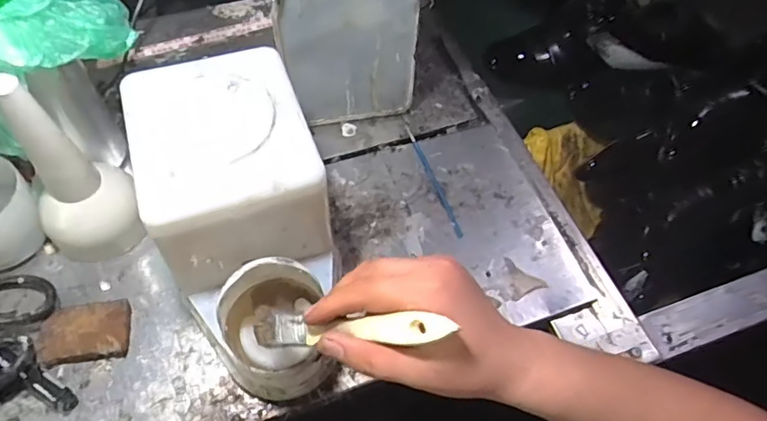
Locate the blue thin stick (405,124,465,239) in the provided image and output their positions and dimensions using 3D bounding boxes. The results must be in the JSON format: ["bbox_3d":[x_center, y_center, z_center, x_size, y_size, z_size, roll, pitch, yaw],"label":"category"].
[{"bbox_3d":[0.054,-0.037,0.564,0.008,0.005,0.152,-16,61,-12],"label":"blue thin stick"}]

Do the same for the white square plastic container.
[{"bbox_3d":[-0.125,-0.037,0.424,0.129,0.098,0.153,-17,61,-12],"label":"white square plastic container"}]

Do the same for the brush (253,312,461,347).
[{"bbox_3d":[-0.026,0.074,0.326,0.147,0.009,0.019,-9,53,32],"label":"brush"}]

